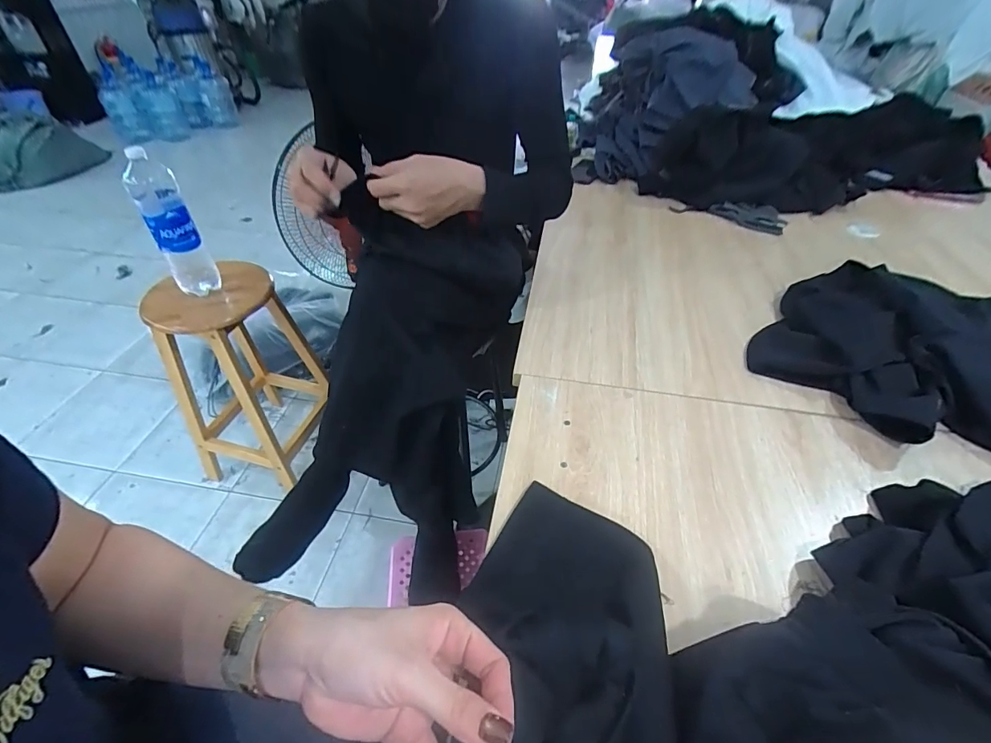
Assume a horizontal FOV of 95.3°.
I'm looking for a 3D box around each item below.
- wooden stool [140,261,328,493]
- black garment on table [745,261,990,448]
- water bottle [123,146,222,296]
[{"bbox_3d":[-0.681,0.015,1.274,0.287,0.601,0.344,11,45,11],"label":"wooden stool"},{"bbox_3d":[0.632,-0.035,0.649,0.379,0.060,0.391,-1,45,1],"label":"black garment on table"},{"bbox_3d":[-0.696,-0.308,0.972,0.091,0.304,0.085,-29,51,-28],"label":"water bottle"}]

